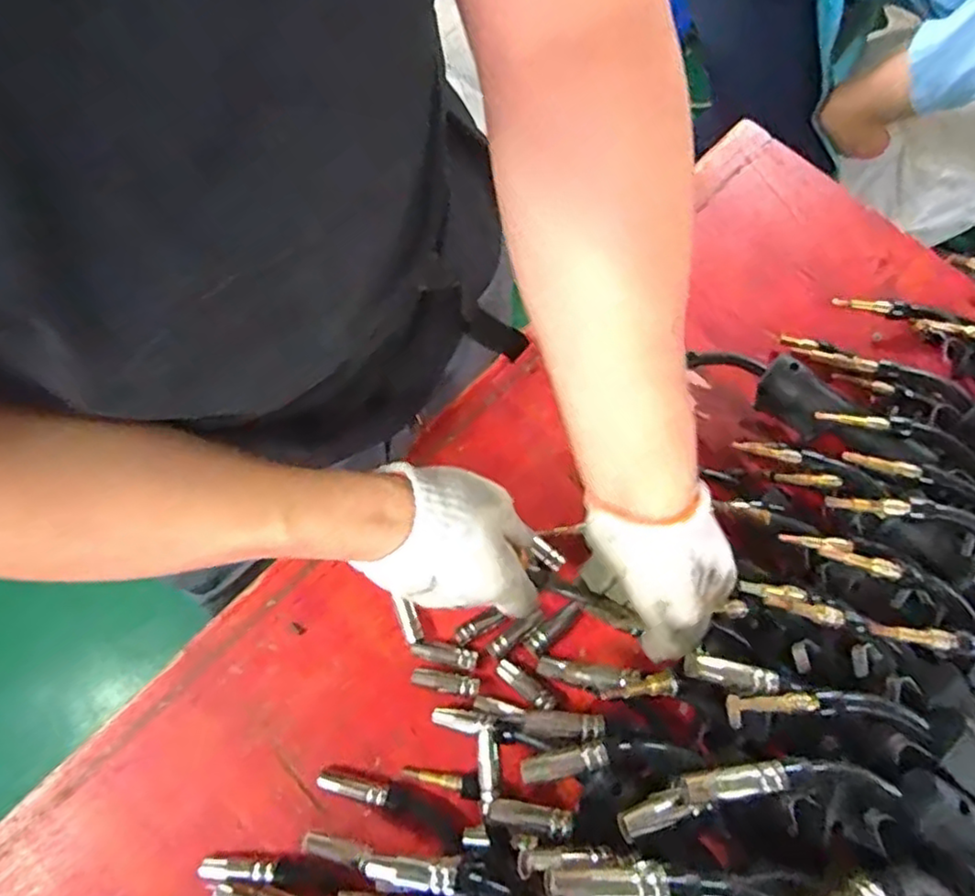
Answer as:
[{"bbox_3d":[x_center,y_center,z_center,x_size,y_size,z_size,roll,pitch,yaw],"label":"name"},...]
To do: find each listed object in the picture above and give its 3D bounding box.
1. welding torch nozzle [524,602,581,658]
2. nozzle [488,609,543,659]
[{"bbox_3d":[0.053,0.145,0.538,0.051,0.014,0.016,-42,77,-15],"label":"welding torch nozzle"},{"bbox_3d":[0.023,0.149,0.534,0.052,0.009,0.013,-35,76,-13],"label":"nozzle"}]

